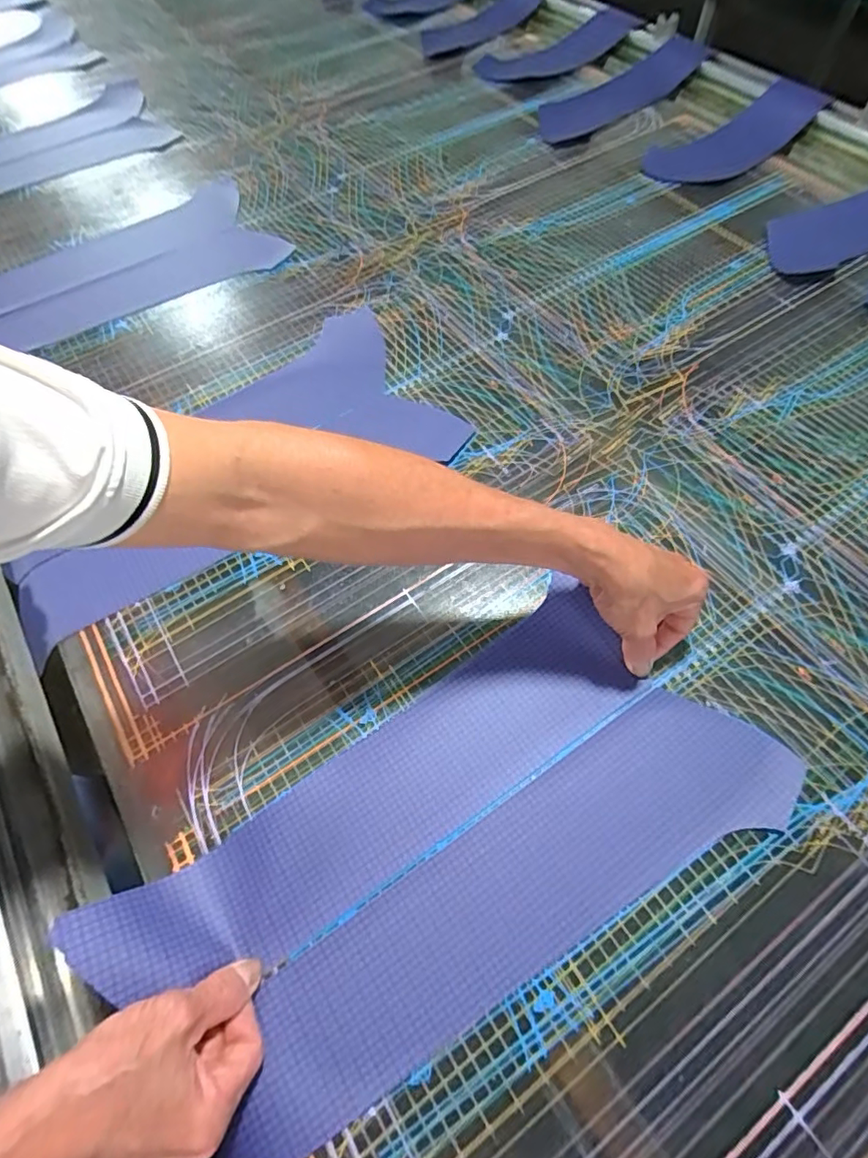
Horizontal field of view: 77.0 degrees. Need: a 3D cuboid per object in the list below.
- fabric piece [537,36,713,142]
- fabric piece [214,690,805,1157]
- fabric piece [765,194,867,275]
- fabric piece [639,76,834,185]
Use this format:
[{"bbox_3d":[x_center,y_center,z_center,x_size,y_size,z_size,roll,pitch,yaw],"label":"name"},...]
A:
[{"bbox_3d":[0.297,-0.792,0.882,0.336,0.041,0.133,-40,67,-16],"label":"fabric piece"},{"bbox_3d":[0.056,0.210,0.364,0.417,0.006,0.102,-30,65,-13],"label":"fabric piece"},{"bbox_3d":[0.542,-0.454,0.669,0.299,0.046,0.103,-21,63,-8],"label":"fabric piece"},{"bbox_3d":[0.421,-0.630,0.772,0.271,0.041,0.120,-35,66,-14],"label":"fabric piece"}]

